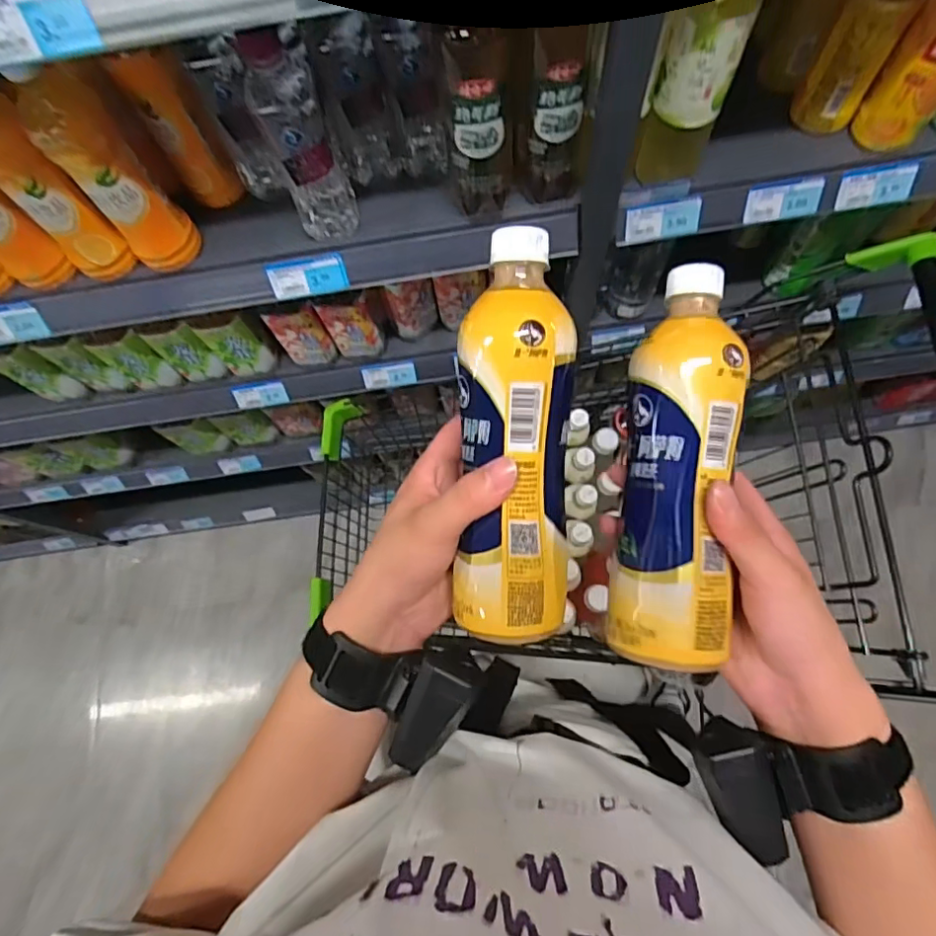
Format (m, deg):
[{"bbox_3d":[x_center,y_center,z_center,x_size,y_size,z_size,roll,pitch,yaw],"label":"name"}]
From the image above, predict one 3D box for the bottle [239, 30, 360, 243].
[{"bbox_3d":[-0.151,-0.296,0.519,0.059,0.170,0.065,-21,72,-2],"label":"bottle"}]

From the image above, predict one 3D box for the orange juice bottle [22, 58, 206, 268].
[{"bbox_3d":[-0.321,-0.268,0.523,0.076,0.181,0.053,-40,74,-8],"label":"orange juice bottle"}]

